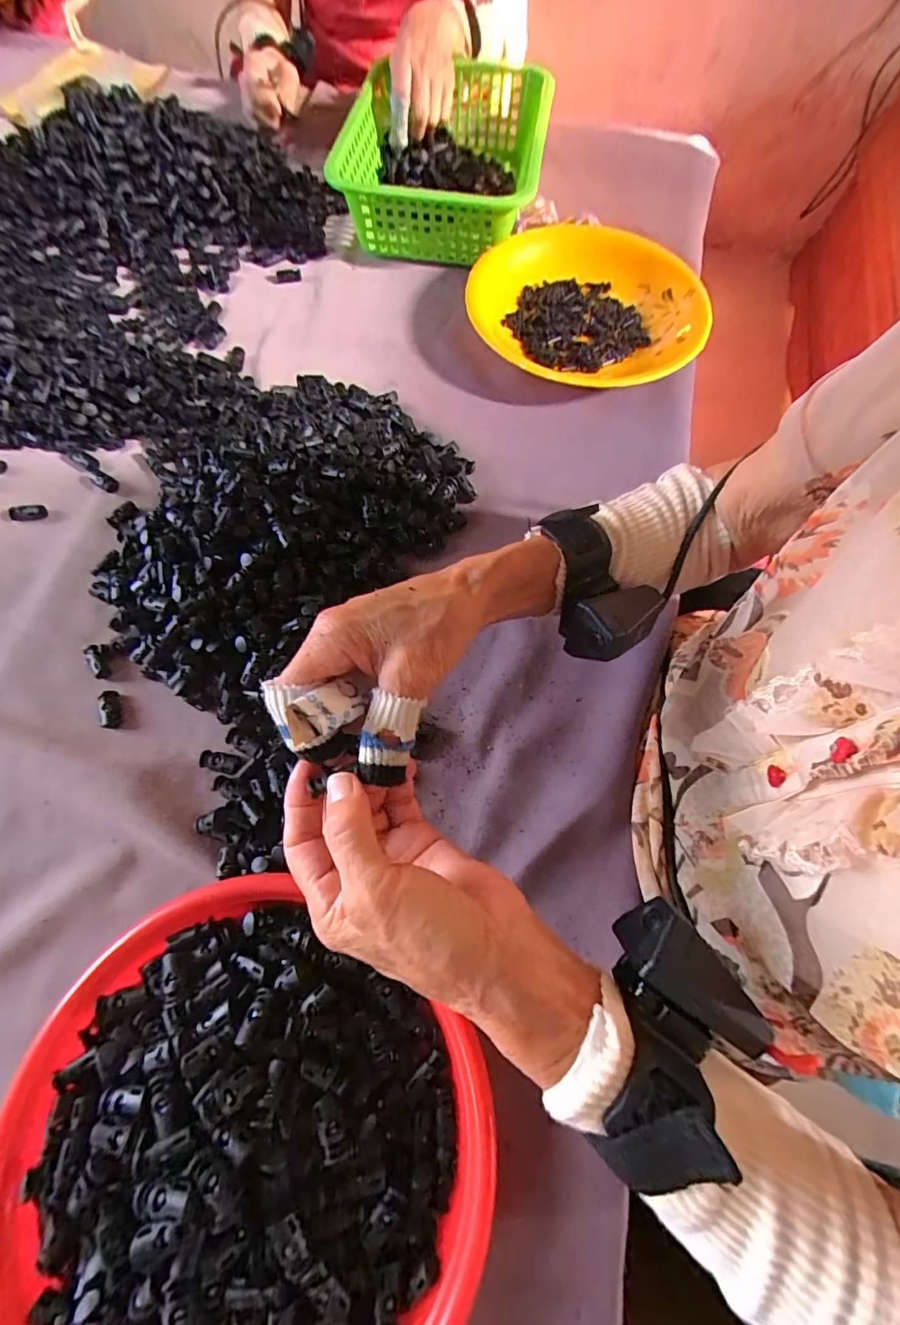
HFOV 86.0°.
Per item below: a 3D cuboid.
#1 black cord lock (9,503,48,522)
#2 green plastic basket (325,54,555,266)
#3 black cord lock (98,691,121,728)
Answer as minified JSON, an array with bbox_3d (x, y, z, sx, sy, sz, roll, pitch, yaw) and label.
[{"bbox_3d":[-0.372,-0.131,0.424,0.031,0.011,0.012,-8,69,-4],"label":"black cord lock"},{"bbox_3d":[0.000,-0.598,0.575,0.215,0.085,0.325,8,68,2],"label":"green plastic basket"},{"bbox_3d":[-0.255,0.034,0.360,0.013,0.007,0.029,-11,69,-6],"label":"black cord lock"}]

